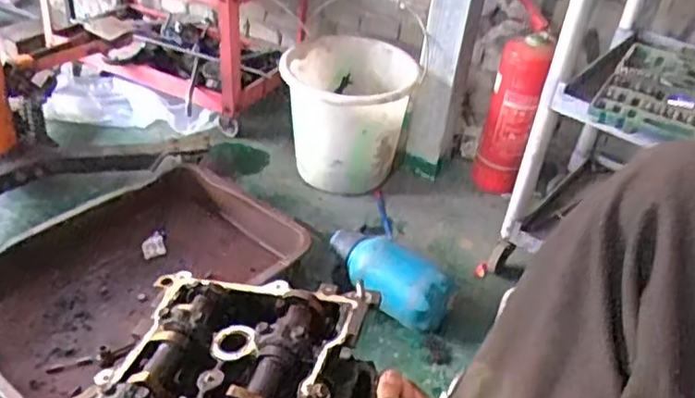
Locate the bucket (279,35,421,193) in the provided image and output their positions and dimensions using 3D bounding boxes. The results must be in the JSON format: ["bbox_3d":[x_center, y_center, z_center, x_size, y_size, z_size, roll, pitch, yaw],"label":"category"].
[{"bbox_3d":[-0.002,-0.222,1.794,0.329,0.355,0.335,14,36,9],"label":"bucket"}]

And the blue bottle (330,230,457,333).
[{"bbox_3d":[0.082,0.162,1.386,0.298,0.116,0.127,29,42,29],"label":"blue bottle"}]

